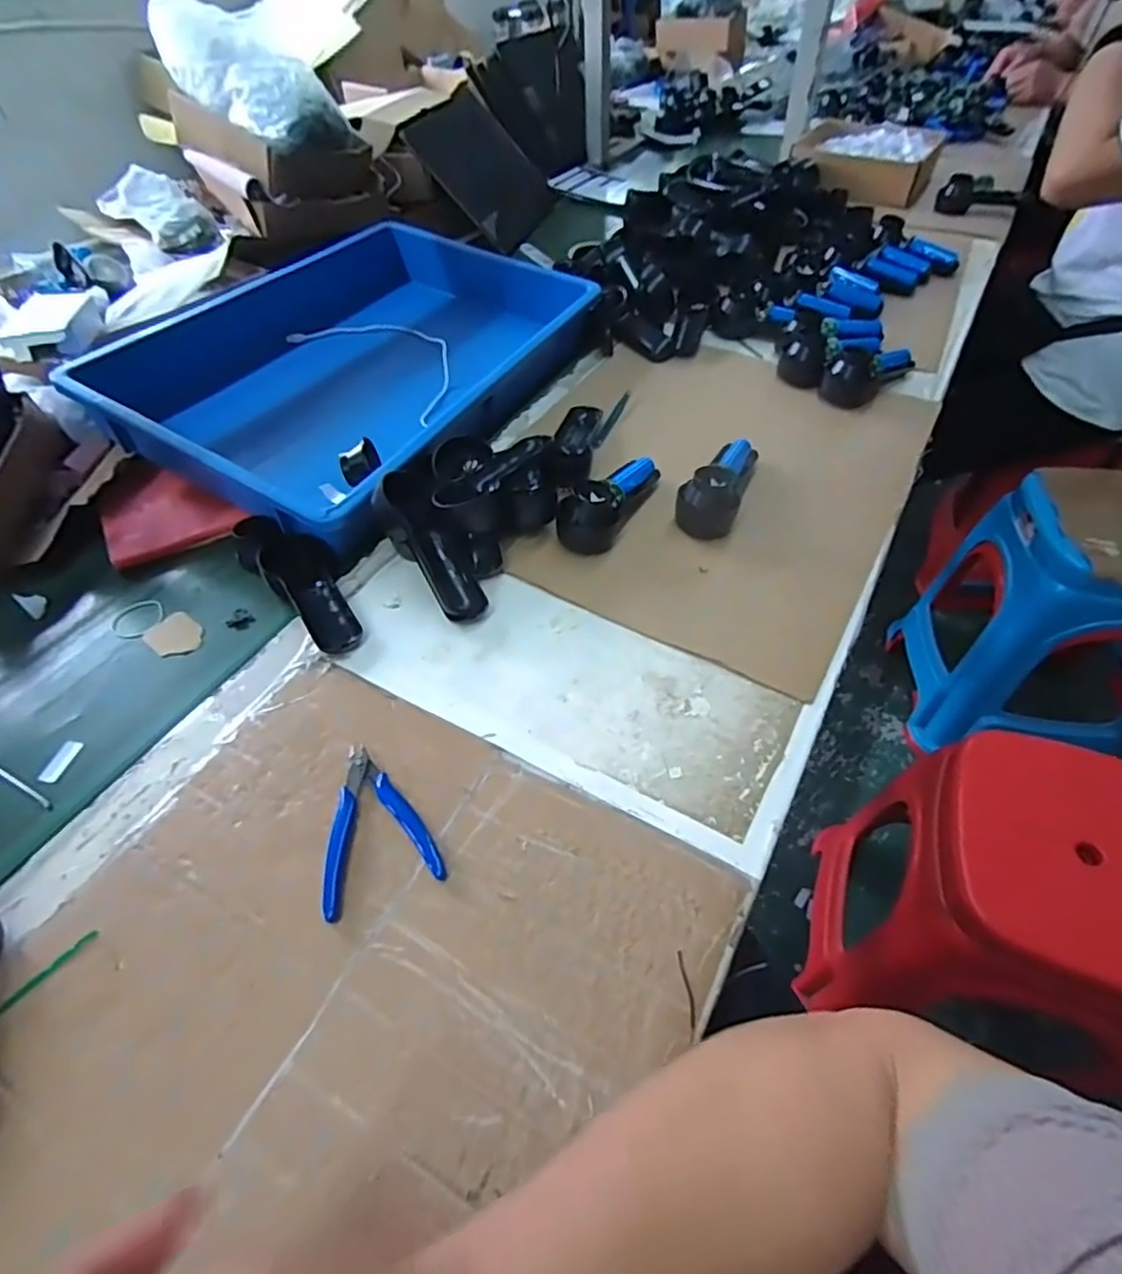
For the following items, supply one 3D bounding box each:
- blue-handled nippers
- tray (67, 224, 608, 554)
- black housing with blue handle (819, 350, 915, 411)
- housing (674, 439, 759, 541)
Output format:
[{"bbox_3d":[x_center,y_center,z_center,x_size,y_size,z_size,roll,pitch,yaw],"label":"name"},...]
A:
[{"bbox_3d":[-0.133,0.127,0.445,0.077,0.010,0.114,-18,54,-13],"label":"blue-handled nippers"},{"bbox_3d":[-0.233,-0.348,0.788,0.390,0.101,0.549,23,56,17],"label":"tray"},{"bbox_3d":[0.378,-0.332,0.781,0.145,0.050,0.058,-36,60,-24],"label":"black housing with blue handle"},{"bbox_3d":[0.162,-0.165,0.658,0.059,0.043,0.140,18,54,14],"label":"housing"}]

